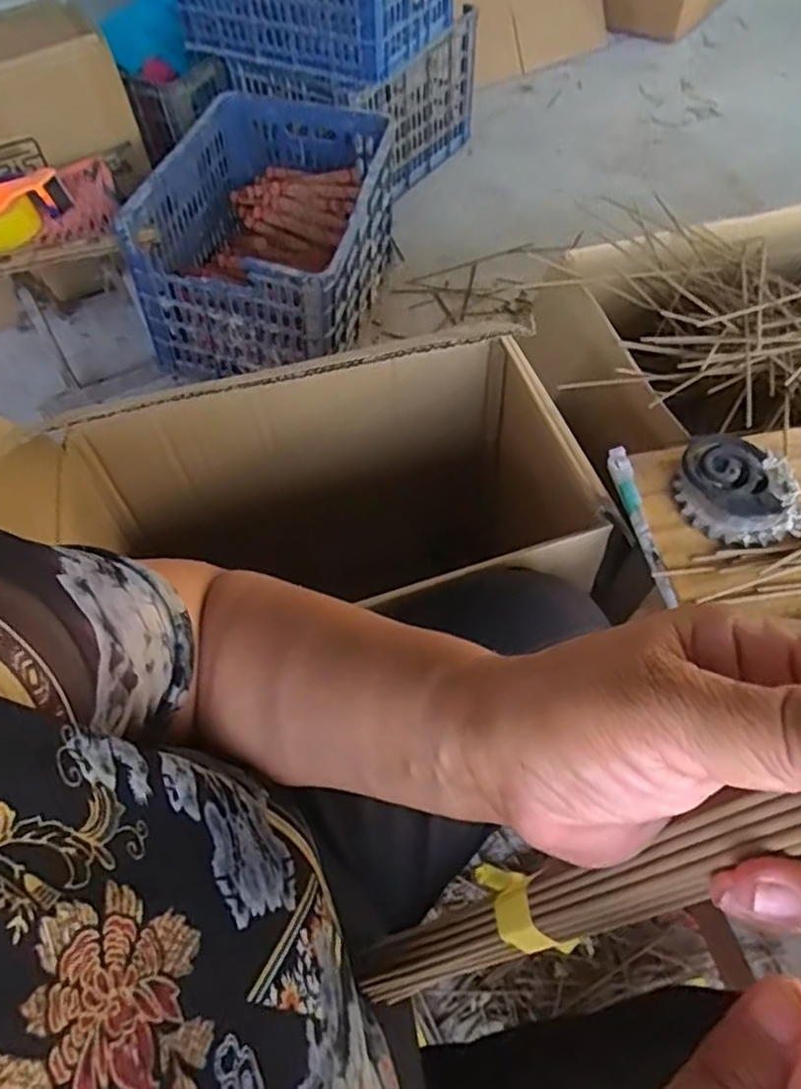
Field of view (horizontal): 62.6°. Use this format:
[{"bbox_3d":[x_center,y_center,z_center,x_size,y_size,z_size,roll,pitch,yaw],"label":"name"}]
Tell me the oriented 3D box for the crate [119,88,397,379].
[{"bbox_3d":[-0.213,-0.573,1.185,0.354,0.229,0.516,10,58,9],"label":"crate"}]

